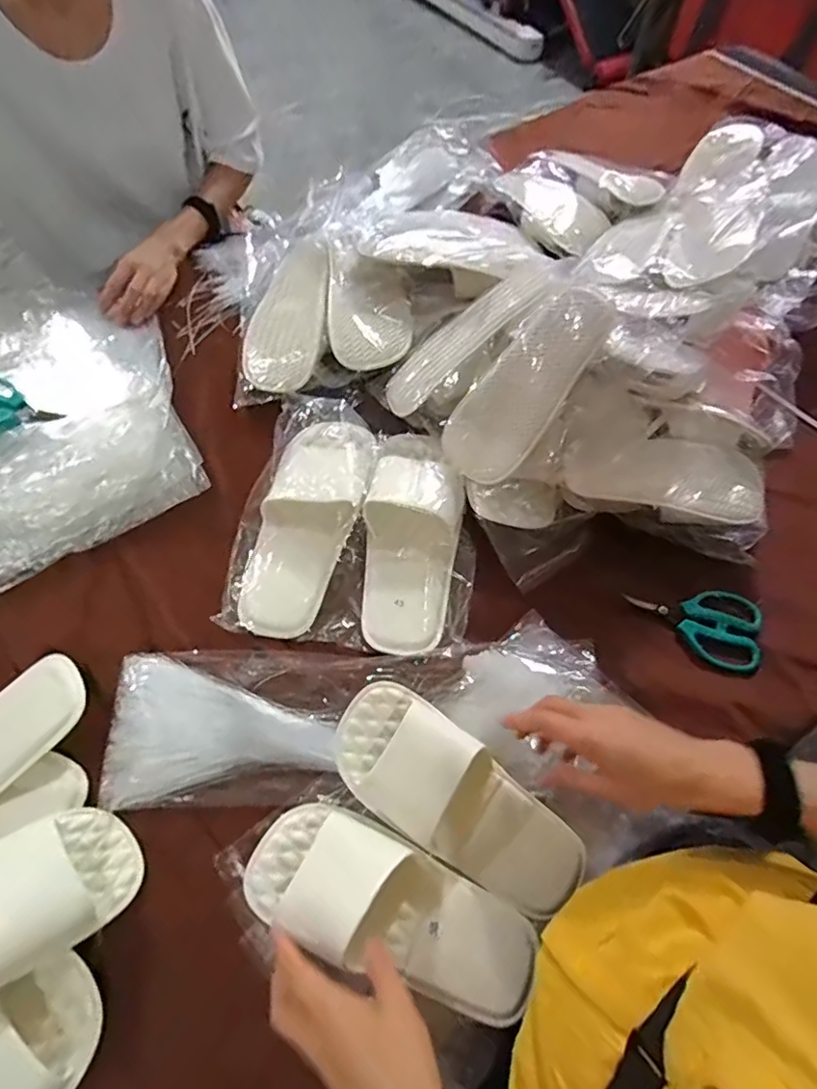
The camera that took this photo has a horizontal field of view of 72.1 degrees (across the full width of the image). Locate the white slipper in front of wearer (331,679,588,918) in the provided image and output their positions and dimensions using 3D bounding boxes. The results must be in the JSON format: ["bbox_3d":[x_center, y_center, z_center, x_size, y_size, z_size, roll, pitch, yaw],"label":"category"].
[{"bbox_3d":[0.042,0.221,0.493,0.238,0.063,0.098,34,67,15],"label":"white slipper in front of wearer"}]

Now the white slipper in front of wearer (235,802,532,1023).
[{"bbox_3d":[-0.013,0.296,0.460,0.241,0.048,0.093,23,65,7],"label":"white slipper in front of wearer"}]

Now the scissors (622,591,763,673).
[{"bbox_3d":[0.313,0.077,0.607,0.139,0.010,0.082,27,66,12],"label":"scissors"}]

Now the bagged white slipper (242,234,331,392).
[{"bbox_3d":[-0.156,-0.323,0.771,0.104,0.061,0.299,4,63,1],"label":"bagged white slipper"}]

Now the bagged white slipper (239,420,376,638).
[{"bbox_3d":[-0.110,-0.041,0.630,0.110,0.062,0.243,15,76,6],"label":"bagged white slipper"}]

